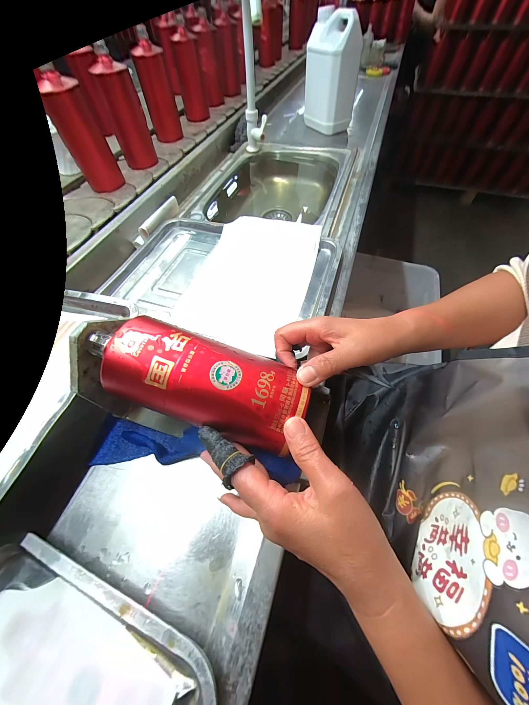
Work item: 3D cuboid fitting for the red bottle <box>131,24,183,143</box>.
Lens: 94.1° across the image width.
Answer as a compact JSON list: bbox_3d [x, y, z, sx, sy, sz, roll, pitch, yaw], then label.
[{"bbox_3d":[-0.304,-0.745,0.696,0.078,0.195,0.079,-19,60,-9],"label":"red bottle"}]

